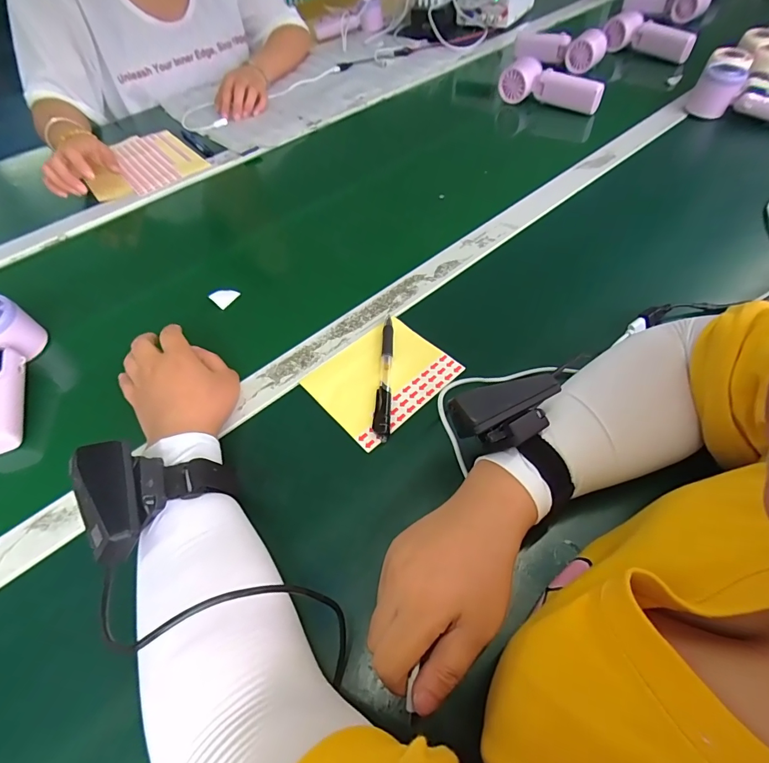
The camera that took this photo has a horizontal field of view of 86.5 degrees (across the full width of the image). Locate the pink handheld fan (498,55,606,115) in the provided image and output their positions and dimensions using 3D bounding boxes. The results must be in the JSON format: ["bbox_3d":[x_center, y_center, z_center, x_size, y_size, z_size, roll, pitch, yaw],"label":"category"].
[{"bbox_3d":[0.278,-0.490,0.678,0.174,0.047,0.051,33,63,25],"label":"pink handheld fan"}]

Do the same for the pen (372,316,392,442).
[{"bbox_3d":[-0.001,-0.011,0.379,0.015,0.010,0.142,-1,54,5],"label":"pen"}]

